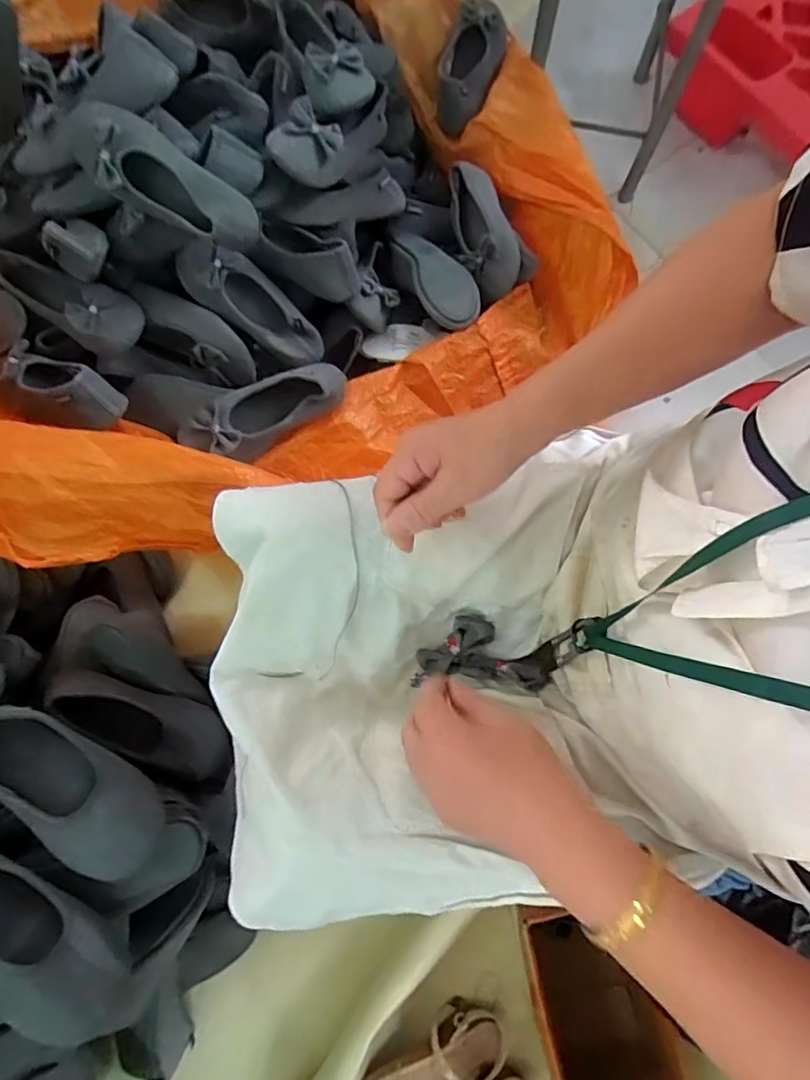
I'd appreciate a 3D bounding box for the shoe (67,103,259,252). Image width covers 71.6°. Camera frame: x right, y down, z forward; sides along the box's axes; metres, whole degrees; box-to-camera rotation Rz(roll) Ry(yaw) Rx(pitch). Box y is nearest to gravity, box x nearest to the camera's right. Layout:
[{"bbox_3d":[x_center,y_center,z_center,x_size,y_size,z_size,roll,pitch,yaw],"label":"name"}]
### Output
[{"bbox_3d":[-0.322,-0.474,0.733,0.277,0.060,0.080,30,77,-8],"label":"shoe"}]

